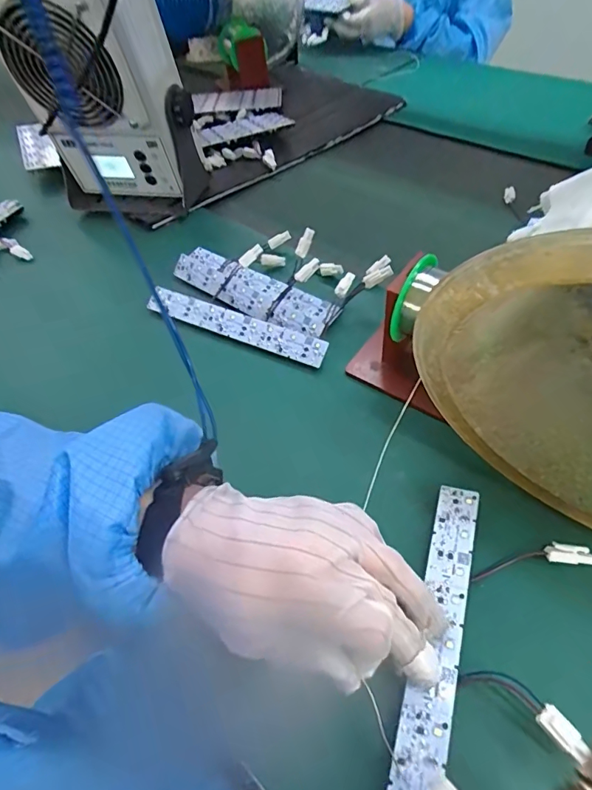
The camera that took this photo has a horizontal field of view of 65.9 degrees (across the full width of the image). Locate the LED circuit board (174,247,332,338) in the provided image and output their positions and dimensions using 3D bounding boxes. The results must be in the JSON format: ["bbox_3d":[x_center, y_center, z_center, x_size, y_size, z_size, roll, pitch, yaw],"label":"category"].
[{"bbox_3d":[-0.044,-0.106,0.453,0.185,0.011,0.049,29,58,25],"label":"LED circuit board"}]

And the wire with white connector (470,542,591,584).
[{"bbox_3d":[0.143,0.102,0.276,0.072,0.007,0.016,-12,50,-6],"label":"wire with white connector"}]

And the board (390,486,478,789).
[{"bbox_3d":[0.077,0.135,0.250,0.023,0.005,0.189,14,53,15],"label":"board"}]

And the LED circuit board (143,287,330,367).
[{"bbox_3d":[-0.059,-0.066,0.426,0.189,0.009,0.025,21,91,21],"label":"LED circuit board"}]

